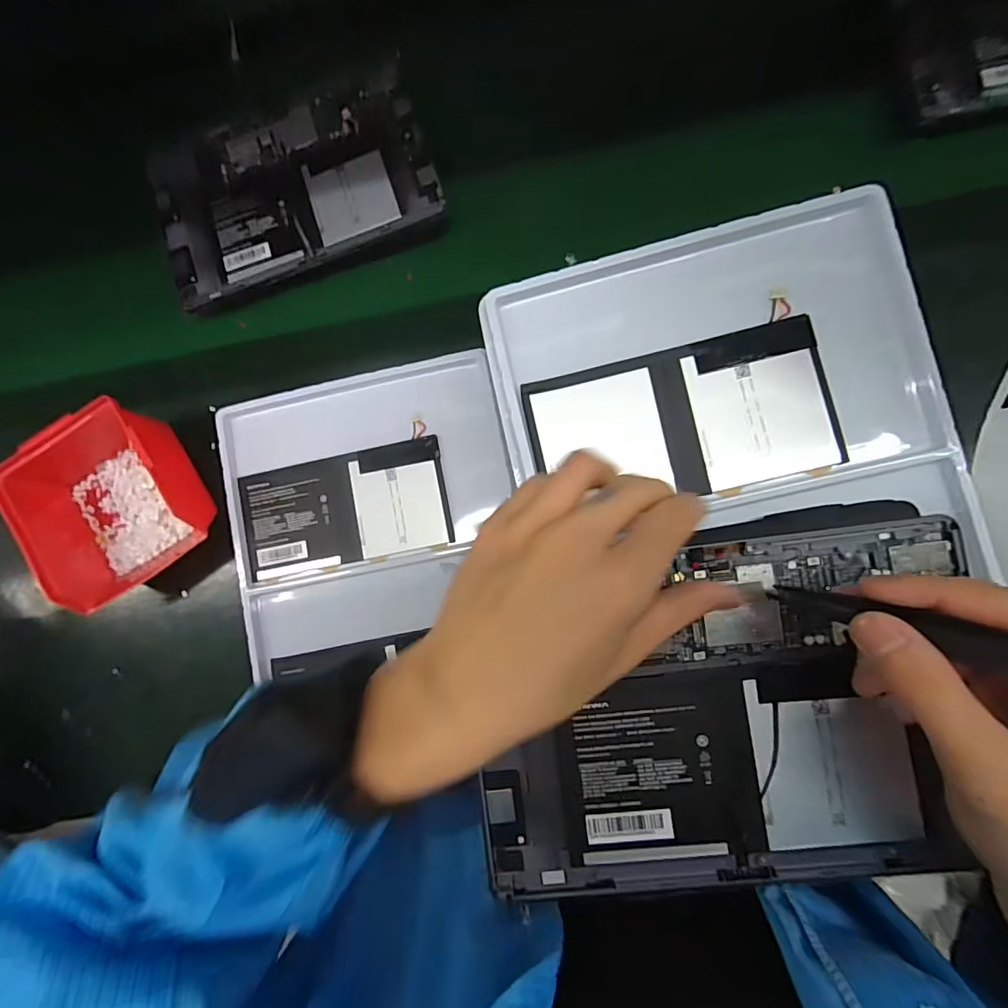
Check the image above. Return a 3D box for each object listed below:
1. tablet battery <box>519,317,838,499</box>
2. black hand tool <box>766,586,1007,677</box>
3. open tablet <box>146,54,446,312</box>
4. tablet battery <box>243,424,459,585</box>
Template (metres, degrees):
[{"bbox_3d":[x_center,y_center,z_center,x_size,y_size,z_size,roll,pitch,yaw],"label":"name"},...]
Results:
[{"bbox_3d":[0.106,-0.049,0.296,0.170,0.007,0.091,-13,86,5],"label":"tablet battery"},{"bbox_3d":[0.161,0.049,0.182,0.117,0.008,0.013,11,84,50],"label":"black hand tool"},{"bbox_3d":[-0.192,-0.289,0.443,0.246,0.008,0.153,-19,83,3],"label":"open tablet"},{"bbox_3d":[-0.135,0.002,0.413,0.173,0.008,0.094,-11,81,3],"label":"tablet battery"}]

